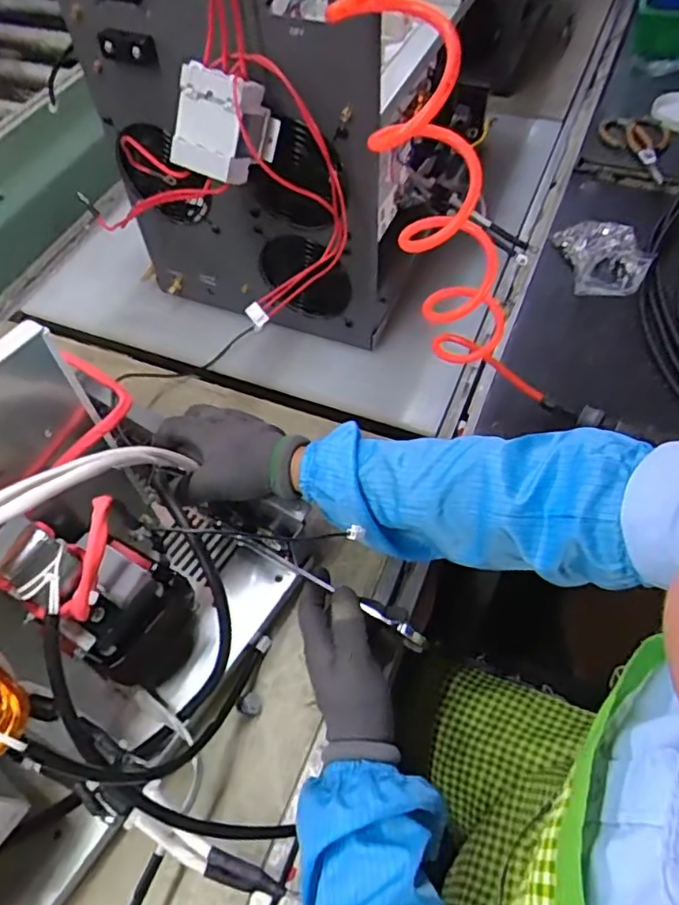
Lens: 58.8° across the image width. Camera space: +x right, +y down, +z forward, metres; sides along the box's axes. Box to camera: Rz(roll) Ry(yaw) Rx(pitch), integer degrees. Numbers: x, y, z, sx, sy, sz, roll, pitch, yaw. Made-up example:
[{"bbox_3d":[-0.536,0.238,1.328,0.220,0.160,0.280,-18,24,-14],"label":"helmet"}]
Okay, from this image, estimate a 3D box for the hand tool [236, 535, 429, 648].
[{"bbox_3d":[-0.012,0.115,0.518,0.198,0.014,0.009,23,89,27],"label":"hand tool"}]

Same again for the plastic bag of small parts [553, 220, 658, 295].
[{"bbox_3d":[0.345,-0.253,0.789,0.100,0.033,0.127,-1,55,3],"label":"plastic bag of small parts"}]

